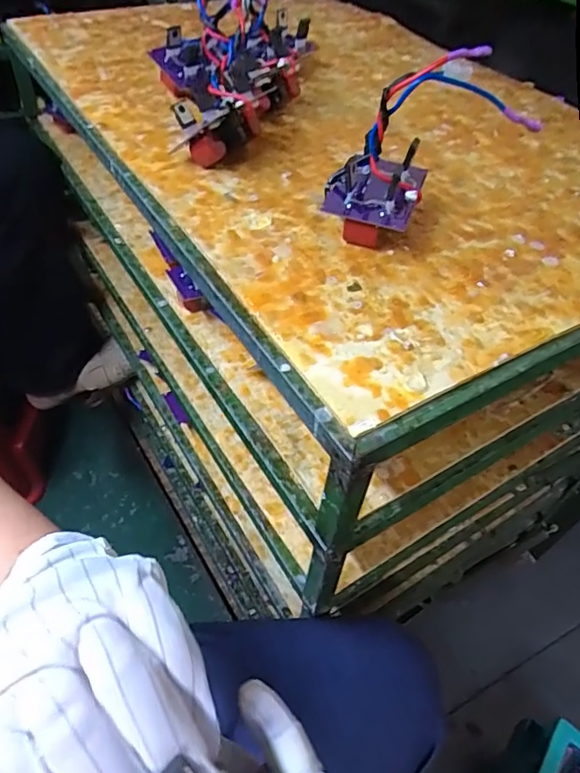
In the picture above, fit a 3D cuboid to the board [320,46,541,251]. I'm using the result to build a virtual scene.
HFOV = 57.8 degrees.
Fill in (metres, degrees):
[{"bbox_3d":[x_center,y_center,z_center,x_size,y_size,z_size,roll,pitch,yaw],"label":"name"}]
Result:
[{"bbox_3d":[0.089,-0.173,0.389,0.124,0.125,0.070,-16,52,-17],"label":"board"}]

